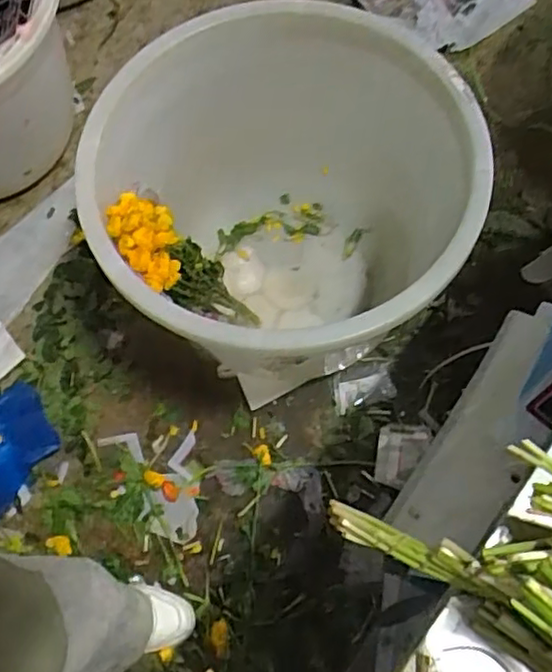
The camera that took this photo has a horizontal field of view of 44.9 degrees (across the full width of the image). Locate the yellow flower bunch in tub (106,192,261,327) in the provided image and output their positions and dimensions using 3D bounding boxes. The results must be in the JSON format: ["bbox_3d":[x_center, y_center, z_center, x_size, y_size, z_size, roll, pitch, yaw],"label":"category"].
[{"bbox_3d":[-0.121,-0.077,1.046,0.115,0.341,0.140,-5,66,26],"label":"yellow flower bunch in tub"}]

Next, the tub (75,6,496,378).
[{"bbox_3d":[0.012,-0.202,1.141,0.573,0.434,0.632,-33,71,-10],"label":"tub"}]

